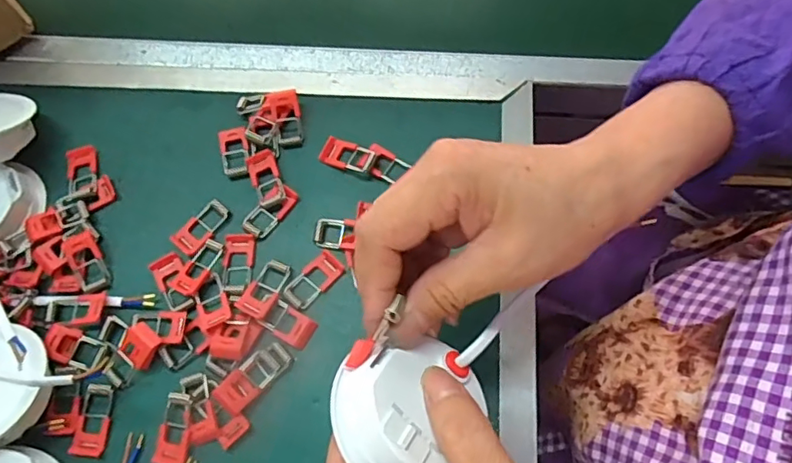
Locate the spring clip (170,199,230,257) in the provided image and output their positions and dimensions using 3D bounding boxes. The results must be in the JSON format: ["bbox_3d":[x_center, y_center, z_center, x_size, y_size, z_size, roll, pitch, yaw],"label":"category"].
[{"bbox_3d":[-0.121,-0.004,0.342,0.020,0.004,0.037,34,74,13],"label":"spring clip"}]

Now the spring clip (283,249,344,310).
[{"bbox_3d":[-0.049,0.028,0.327,0.020,0.004,0.037,42,76,15],"label":"spring clip"}]

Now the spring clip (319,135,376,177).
[{"bbox_3d":[-0.031,-0.049,0.356,0.034,0.010,0.020,18,71,8],"label":"spring clip"}]

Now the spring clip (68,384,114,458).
[{"bbox_3d":[-0.166,0.103,0.304,0.018,0.004,0.037,3,70,3],"label":"spring clip"}]

